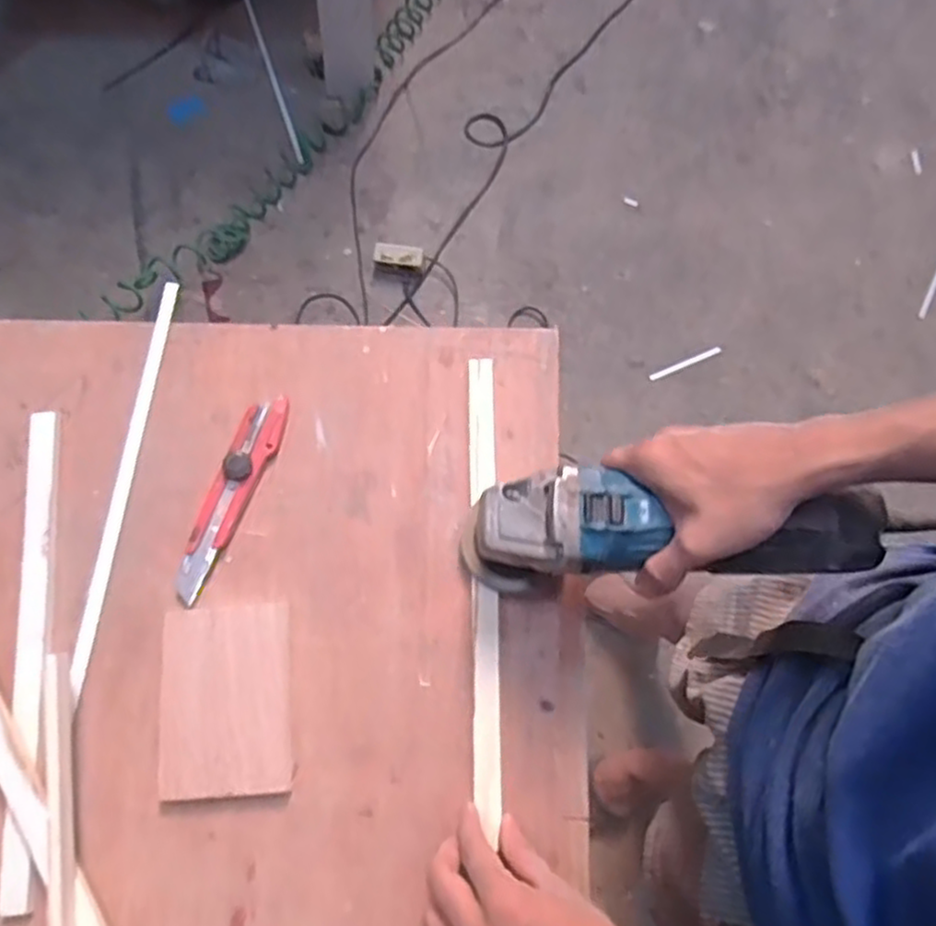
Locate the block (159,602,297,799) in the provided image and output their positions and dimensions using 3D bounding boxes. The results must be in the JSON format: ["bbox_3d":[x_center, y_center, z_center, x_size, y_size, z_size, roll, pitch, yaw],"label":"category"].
[{"bbox_3d":[-0.172,0.166,0.521,0.091,0.007,0.127,-6,72,-1],"label":"block"}]

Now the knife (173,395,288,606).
[{"bbox_3d":[-0.179,0.024,0.556,0.033,0.016,0.162,19,74,7],"label":"knife"}]

